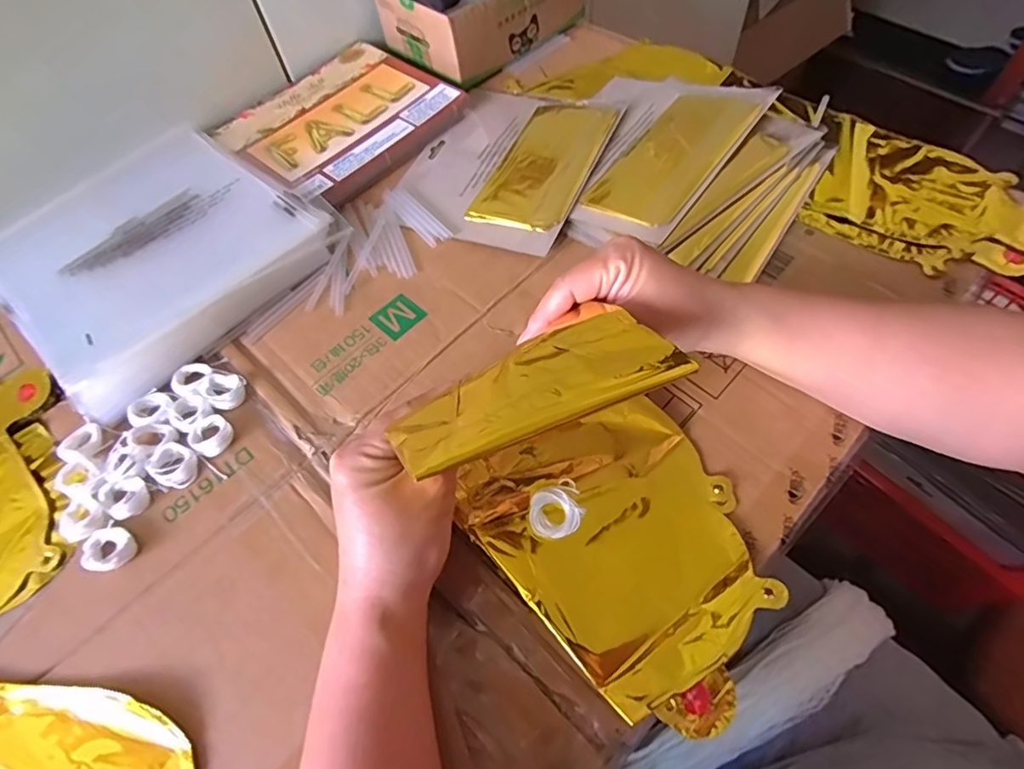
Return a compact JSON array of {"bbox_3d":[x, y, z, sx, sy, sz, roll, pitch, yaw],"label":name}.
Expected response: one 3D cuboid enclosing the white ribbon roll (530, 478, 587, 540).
[{"bbox_3d":[0.027,0.076,0.331,0.035,0.009,0.029,-29,62,-11],"label":"white ribbon roll"}]

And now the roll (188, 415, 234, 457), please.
[{"bbox_3d":[-0.202,0.034,0.370,0.028,0.008,0.026,-2,60,4],"label":"roll"}]

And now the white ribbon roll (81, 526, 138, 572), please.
[{"bbox_3d":[-0.246,0.100,0.335,0.029,0.011,0.025,29,67,20],"label":"white ribbon roll"}]

